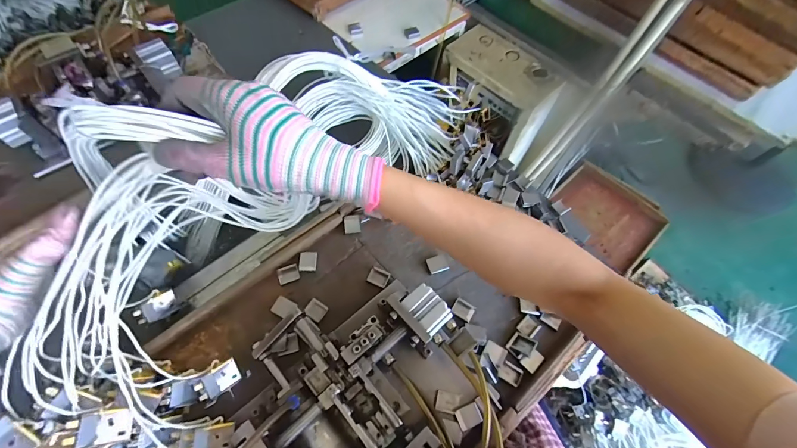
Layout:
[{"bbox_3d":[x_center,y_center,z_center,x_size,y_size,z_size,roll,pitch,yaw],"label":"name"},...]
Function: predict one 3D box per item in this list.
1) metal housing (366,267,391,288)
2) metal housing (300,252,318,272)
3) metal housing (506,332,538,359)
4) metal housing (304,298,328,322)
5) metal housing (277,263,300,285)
[{"bbox_3d":[-0.031,0.084,0.547,0.032,0.006,0.028,23,64,8],"label":"metal housing"},{"bbox_3d":[-0.143,0.061,0.551,0.026,0.012,0.030,1,63,-3],"label":"metal housing"},{"bbox_3d":[0.181,0.180,0.509,0.030,0.021,0.031,36,67,14],"label":"metal housing"},{"bbox_3d":[-0.123,0.128,0.519,0.030,0.007,0.027,30,65,12],"label":"metal housing"},{"bbox_3d":[-0.172,0.079,0.542,0.033,0.008,0.026,-14,65,-10],"label":"metal housing"}]

